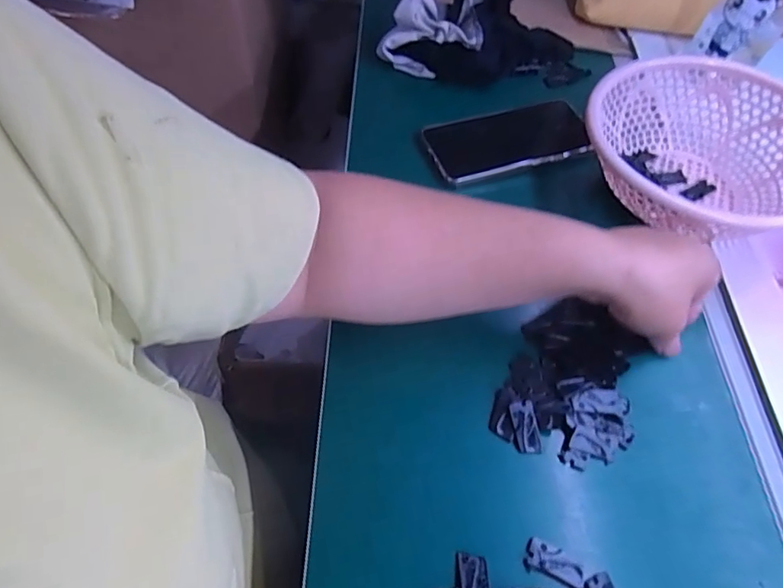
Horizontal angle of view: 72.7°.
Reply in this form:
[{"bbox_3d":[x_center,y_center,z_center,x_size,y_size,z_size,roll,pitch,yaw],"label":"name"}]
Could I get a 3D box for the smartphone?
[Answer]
[{"bbox_3d":[0.113,-0.150,0.517,0.152,0.015,0.076,-14,61,-16],"label":"smartphone"}]

